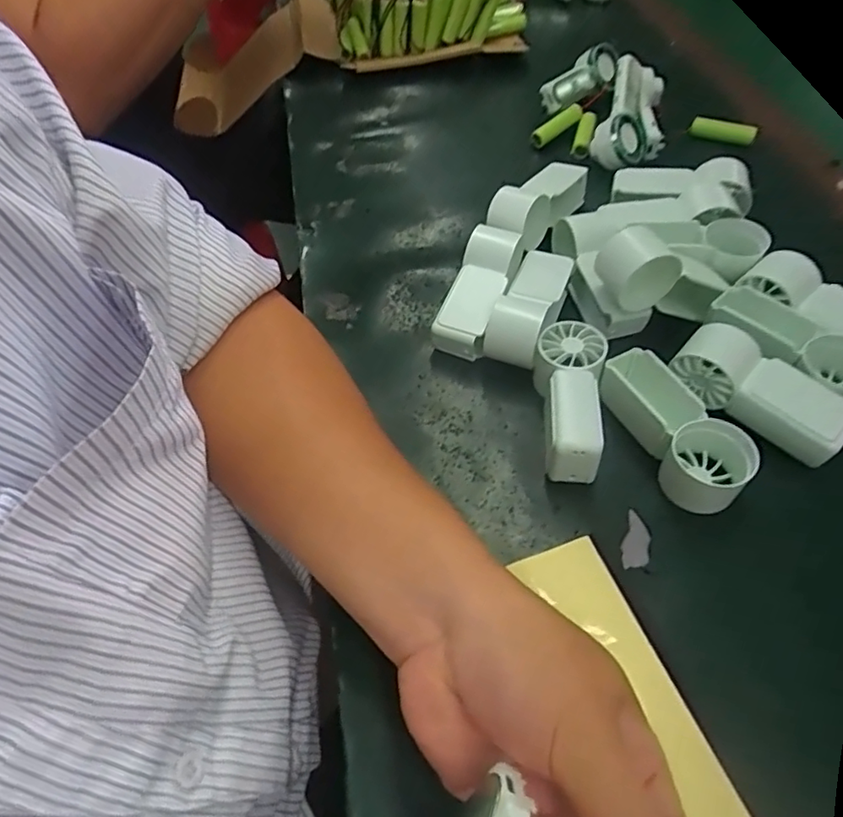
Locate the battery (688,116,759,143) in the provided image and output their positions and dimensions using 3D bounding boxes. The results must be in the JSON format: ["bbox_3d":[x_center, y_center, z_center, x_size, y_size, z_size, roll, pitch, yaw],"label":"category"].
[{"bbox_3d":[0.263,-0.243,0.515,0.053,0.018,0.014,21,58,16],"label":"battery"}]

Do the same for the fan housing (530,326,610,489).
[{"bbox_3d":[0.080,-0.004,0.331,0.037,0.034,0.089,9,55,8],"label":"fan housing"}]

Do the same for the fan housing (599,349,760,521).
[{"bbox_3d":[0.136,0.010,0.319,0.047,0.033,0.093,-33,77,-20],"label":"fan housing"}]

